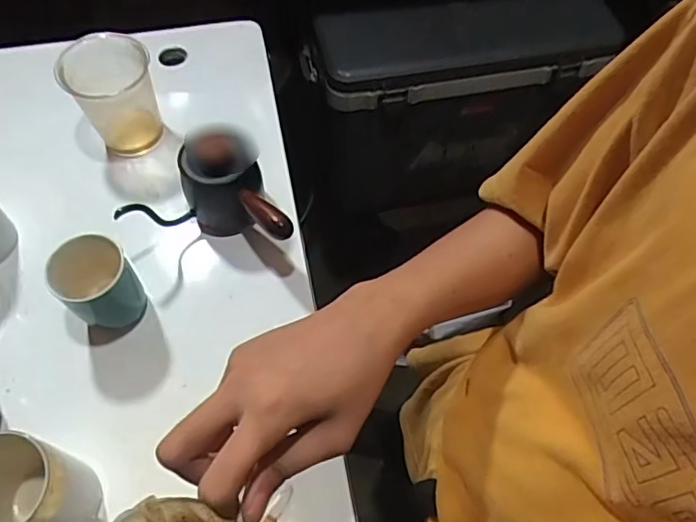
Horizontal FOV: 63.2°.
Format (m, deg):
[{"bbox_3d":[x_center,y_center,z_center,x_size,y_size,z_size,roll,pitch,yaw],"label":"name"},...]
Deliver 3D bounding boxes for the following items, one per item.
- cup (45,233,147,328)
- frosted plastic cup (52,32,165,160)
[{"bbox_3d":[-0.235,0.016,0.519,0.066,0.075,0.080,-40,69,-20],"label":"cup"},{"bbox_3d":[-0.250,-0.180,0.610,0.084,0.097,0.082,-32,66,-17],"label":"frosted plastic cup"}]

